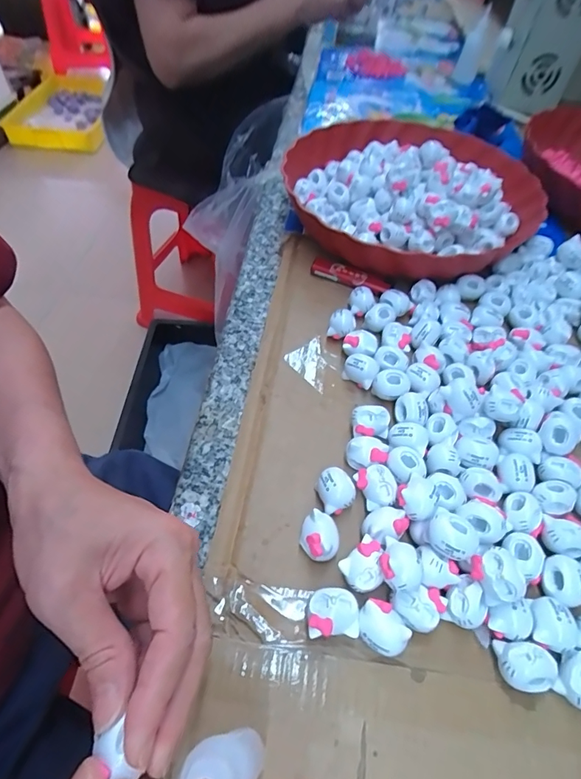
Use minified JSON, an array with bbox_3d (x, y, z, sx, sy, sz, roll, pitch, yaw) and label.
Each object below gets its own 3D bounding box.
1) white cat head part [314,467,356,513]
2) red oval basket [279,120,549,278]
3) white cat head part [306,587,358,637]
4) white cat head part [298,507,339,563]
[{"bbox_3d":[0.027,0.061,0.261,0.022,0.019,0.023,2,53,-2],"label":"white cat head part"},{"bbox_3d":[0.120,-0.189,0.420,0.238,0.058,0.224,-1,53,-4],"label":"red oval basket"},{"bbox_3d":[0.022,0.115,0.223,0.025,0.016,0.022,1,53,-3],"label":"white cat head part"},{"bbox_3d":[0.016,0.084,0.245,0.022,0.020,0.023,2,53,-2],"label":"white cat head part"}]

